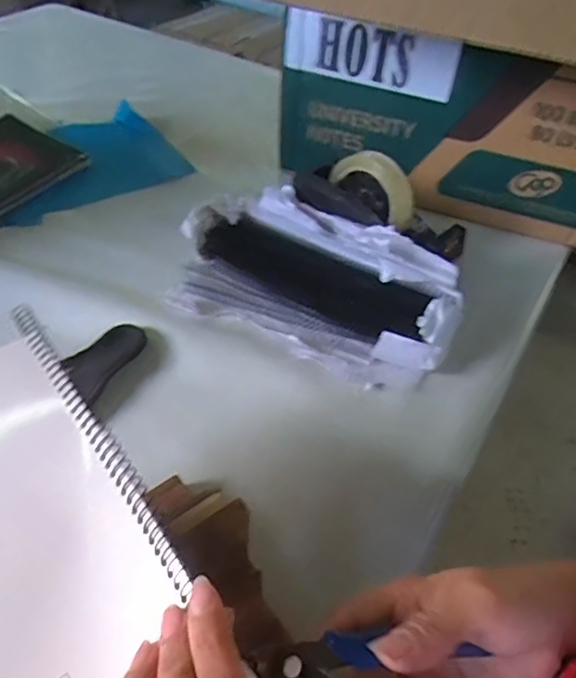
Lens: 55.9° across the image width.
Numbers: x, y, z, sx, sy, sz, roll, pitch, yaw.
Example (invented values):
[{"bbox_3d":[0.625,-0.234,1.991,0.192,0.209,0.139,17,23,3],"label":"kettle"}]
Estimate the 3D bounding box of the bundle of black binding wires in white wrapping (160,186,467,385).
[{"bbox_3d":[0.020,-0.066,0.567,0.315,0.091,0.155,23,49,17],"label":"bundle of black binding wires in white wrapping"}]

